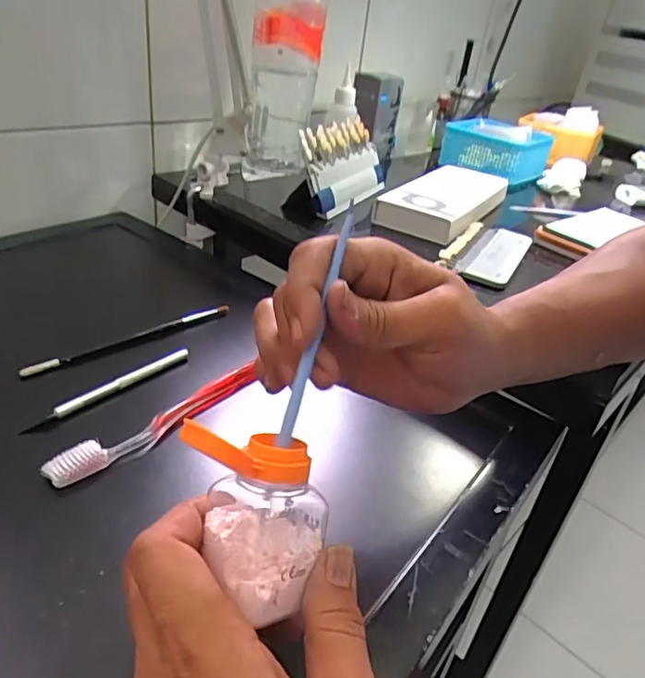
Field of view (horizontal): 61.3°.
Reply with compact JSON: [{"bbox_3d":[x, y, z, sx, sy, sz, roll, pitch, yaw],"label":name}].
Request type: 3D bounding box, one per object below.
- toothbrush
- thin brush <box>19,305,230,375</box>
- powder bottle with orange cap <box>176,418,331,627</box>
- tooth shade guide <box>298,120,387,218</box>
[{"bbox_3d":[-0.112,0.057,0.393,0.020,0.015,0.170,29,37,30],"label":"toothbrush"},{"bbox_3d":[-0.161,-0.001,0.473,0.185,0.012,0.006,-23,42,-40],"label":"thin brush"},{"bbox_3d":[-0.027,0.070,0.226,0.049,0.073,0.038,-4,4,-25],"label":"powder bottle with orange cap"},{"bbox_3d":[0.023,-0.201,0.628,0.023,0.091,0.165,-3,23,33],"label":"tooth shade guide"}]

